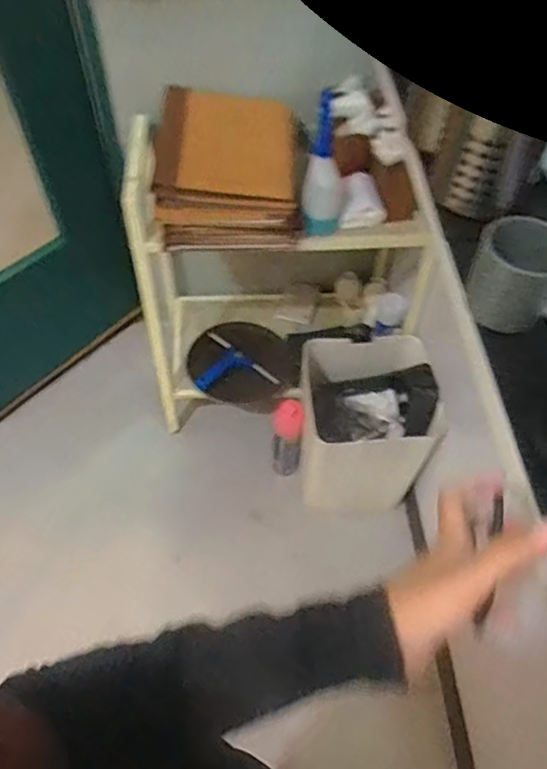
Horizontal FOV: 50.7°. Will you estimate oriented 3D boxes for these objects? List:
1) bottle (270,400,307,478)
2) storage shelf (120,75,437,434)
[{"bbox_3d":[0.034,0.139,1.414,0.078,0.285,0.064,11,56,6],"label":"bottle"},{"bbox_3d":[0.010,-0.276,1.328,0.603,0.695,0.359,-5,56,-5],"label":"storage shelf"}]

